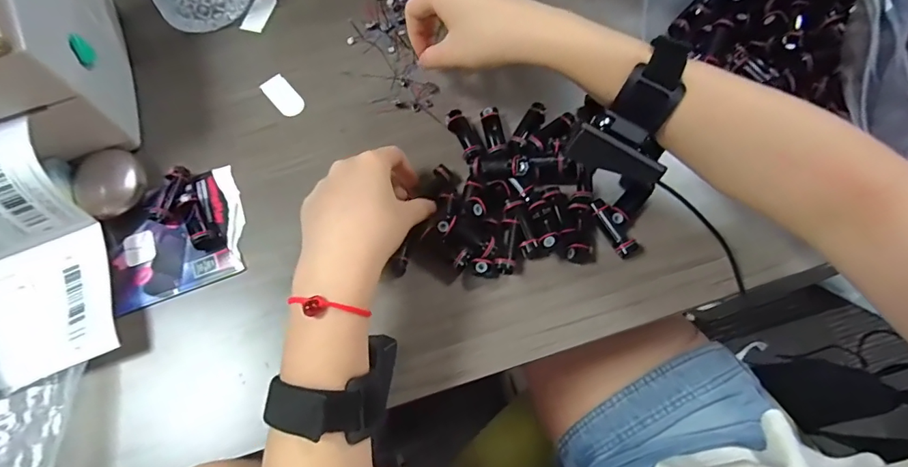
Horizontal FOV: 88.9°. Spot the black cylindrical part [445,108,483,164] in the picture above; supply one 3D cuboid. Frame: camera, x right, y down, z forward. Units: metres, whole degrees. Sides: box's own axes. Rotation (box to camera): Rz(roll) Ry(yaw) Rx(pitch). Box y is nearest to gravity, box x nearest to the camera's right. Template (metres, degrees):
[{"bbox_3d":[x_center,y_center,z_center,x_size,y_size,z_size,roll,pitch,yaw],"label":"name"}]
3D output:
[{"bbox_3d":[0.009,-0.084,0.402,0.016,0.014,0.050,-24,71,-9],"label":"black cylindrical part"}]

